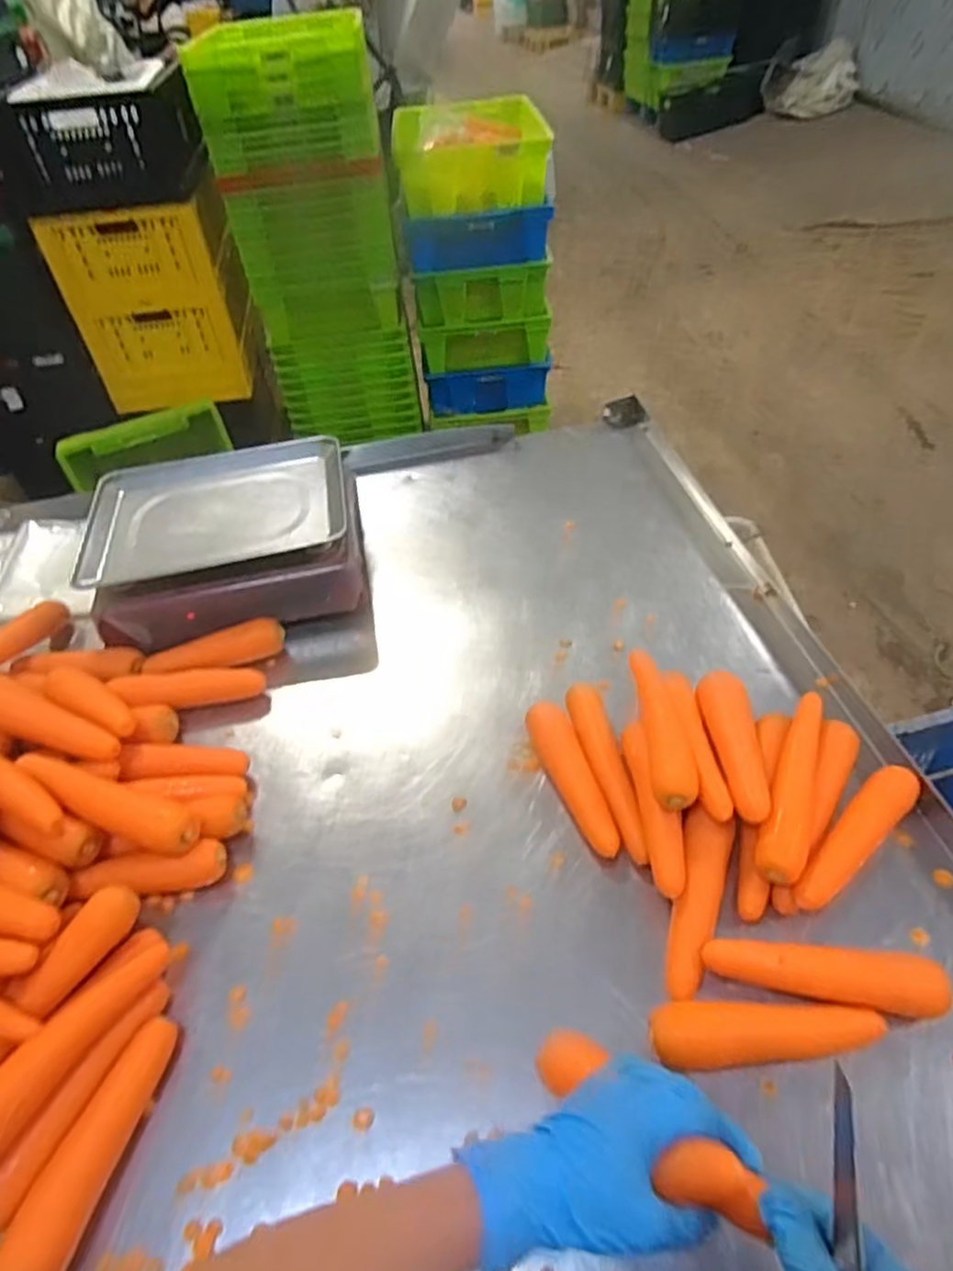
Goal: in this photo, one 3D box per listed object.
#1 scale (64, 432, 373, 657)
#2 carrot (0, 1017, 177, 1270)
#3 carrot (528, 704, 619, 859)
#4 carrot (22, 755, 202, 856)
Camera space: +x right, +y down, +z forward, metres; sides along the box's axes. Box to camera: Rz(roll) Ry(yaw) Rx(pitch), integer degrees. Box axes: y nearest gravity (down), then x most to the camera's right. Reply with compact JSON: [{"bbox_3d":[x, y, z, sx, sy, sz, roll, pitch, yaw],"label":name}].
[{"bbox_3d":[-0.336,-0.139,0.930,0.339,0.106,0.289,-13,47,-6],"label":"scale"},{"bbox_3d":[-0.280,0.373,0.496,0.035,0.034,0.172,9,49,15],"label":"carrot"},{"bbox_3d":[0.093,0.141,0.680,0.042,0.032,0.172,-15,47,-7],"label":"carrot"},{"bbox_3d":[-0.345,0.156,0.645,0.171,0.035,0.046,25,51,-2],"label":"carrot"}]

